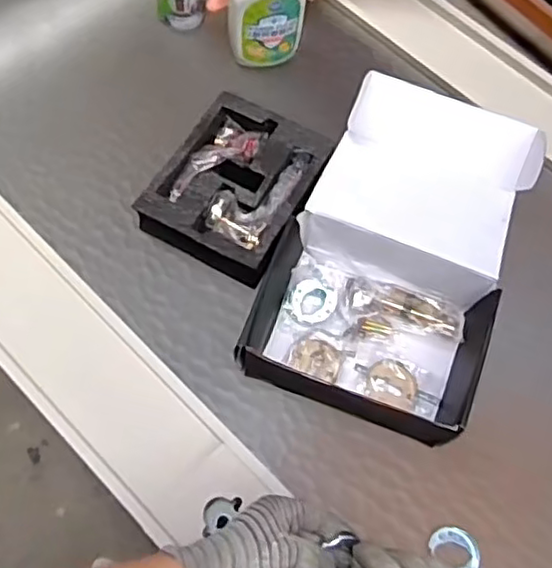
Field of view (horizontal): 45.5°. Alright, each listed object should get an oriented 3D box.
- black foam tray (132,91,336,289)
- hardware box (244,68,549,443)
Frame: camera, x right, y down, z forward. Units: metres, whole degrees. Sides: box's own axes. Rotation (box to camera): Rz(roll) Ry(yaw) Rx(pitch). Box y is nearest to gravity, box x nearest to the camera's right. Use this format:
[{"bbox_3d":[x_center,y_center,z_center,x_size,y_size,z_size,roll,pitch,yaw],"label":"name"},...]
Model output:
[{"bbox_3d":[-0.041,-0.108,0.742,0.156,0.051,0.193,28,67,10],"label":"black foam tray"},{"bbox_3d":[0.134,-0.044,0.716,0.219,0.064,0.388,21,66,7],"label":"hardware box"}]

